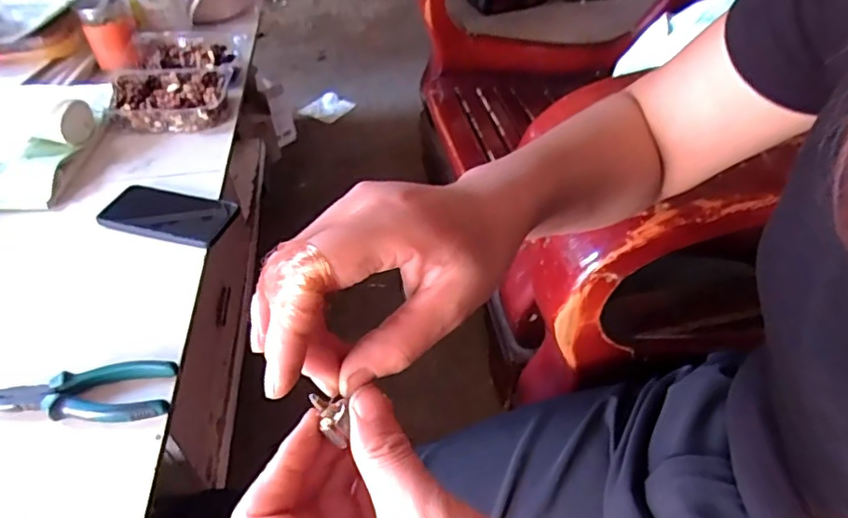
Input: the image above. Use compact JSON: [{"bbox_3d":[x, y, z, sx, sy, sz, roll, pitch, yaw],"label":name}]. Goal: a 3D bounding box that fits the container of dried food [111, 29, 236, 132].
[{"bbox_3d":[-0.383,-0.287,0.881,0.171,0.066,0.262,-7,45,-5],"label":"container of dried food"}]

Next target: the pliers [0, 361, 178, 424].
[{"bbox_3d":[-0.309,0.121,0.495,0.168,0.016,0.052,-6,45,-5],"label":"pliers"}]

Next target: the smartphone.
[{"bbox_3d":[-0.307,-0.055,0.683,0.159,0.010,0.081,10,46,11],"label":"smartphone"}]

